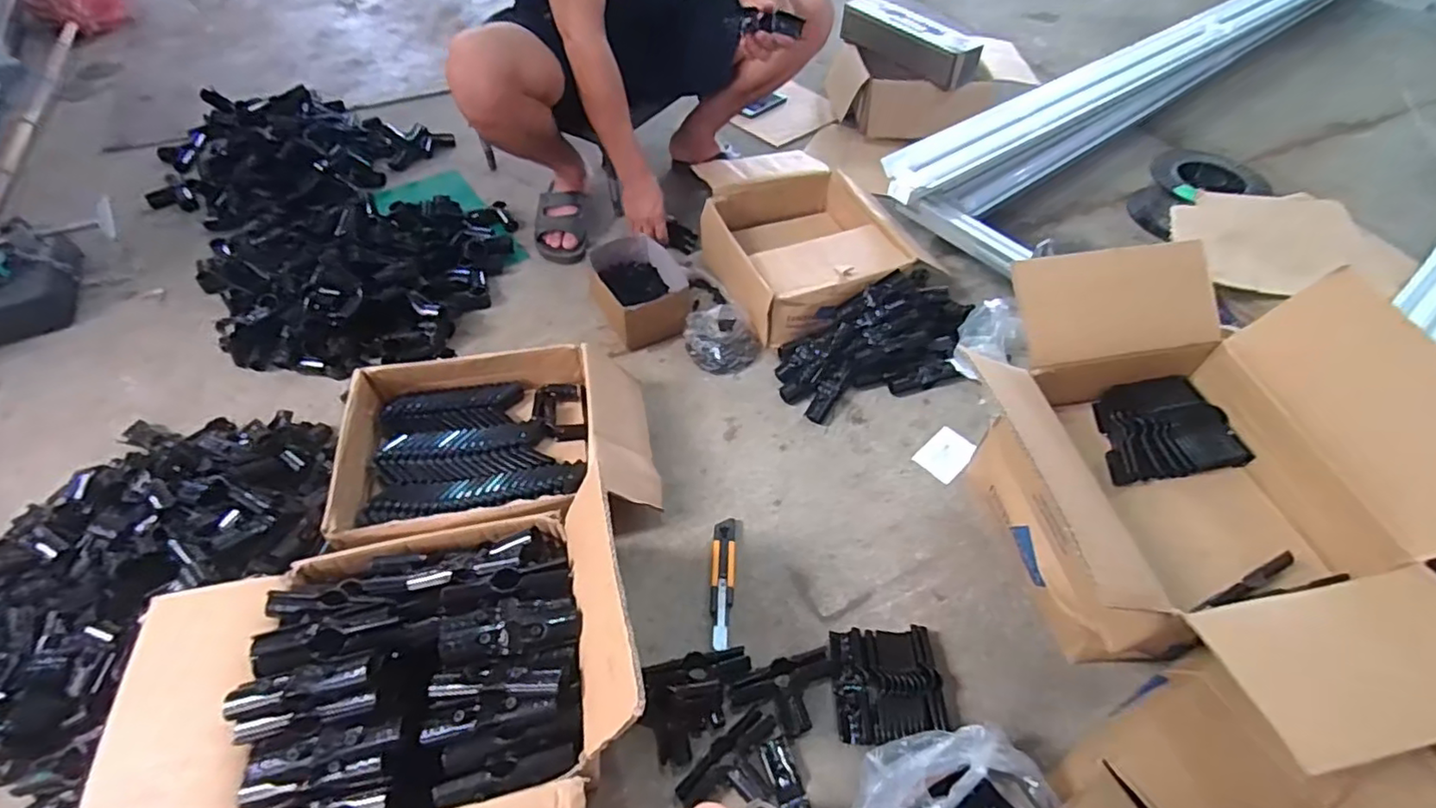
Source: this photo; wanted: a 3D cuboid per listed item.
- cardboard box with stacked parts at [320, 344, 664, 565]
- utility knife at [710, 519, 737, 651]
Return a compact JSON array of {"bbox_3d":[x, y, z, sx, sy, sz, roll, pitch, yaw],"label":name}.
[{"bbox_3d":[-0.305,0.065,0.913,0.408,0.122,0.305,-10,52,-10],"label":"cardboard box with stacked parts"},{"bbox_3d":[0.008,0.244,0.864,0.033,0.017,0.182,3,51,0],"label":"utility knife"}]

